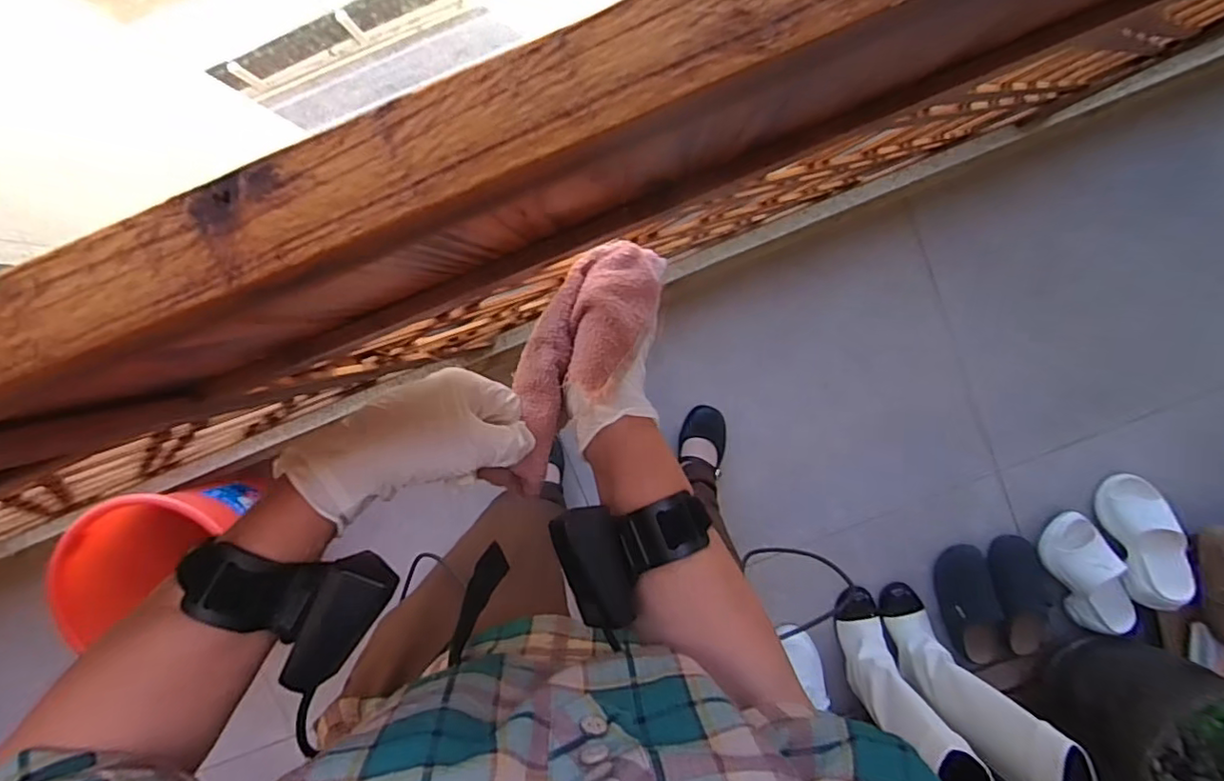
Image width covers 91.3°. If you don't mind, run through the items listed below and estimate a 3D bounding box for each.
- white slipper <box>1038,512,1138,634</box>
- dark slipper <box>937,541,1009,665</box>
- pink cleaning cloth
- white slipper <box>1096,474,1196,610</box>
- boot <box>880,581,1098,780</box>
[{"bbox_3d":[0.928,0.361,1.168,0.103,0.070,0.225,-19,81,3],"label":"white slipper"},{"bbox_3d":[0.738,0.438,1.231,0.096,0.055,0.227,-16,97,3],"label":"dark slipper"},{"bbox_3d":[-0.025,-0.021,0.393,0.064,0.055,0.185,29,86,-3],"label":"pink cleaning cloth"},{"bbox_3d":[1.023,0.289,1.144,0.106,0.076,0.249,-12,77,2],"label":"white slipper"},{"bbox_3d":[0.632,0.539,1.068,0.127,0.405,0.218,-43,95,5],"label":"boot"}]

